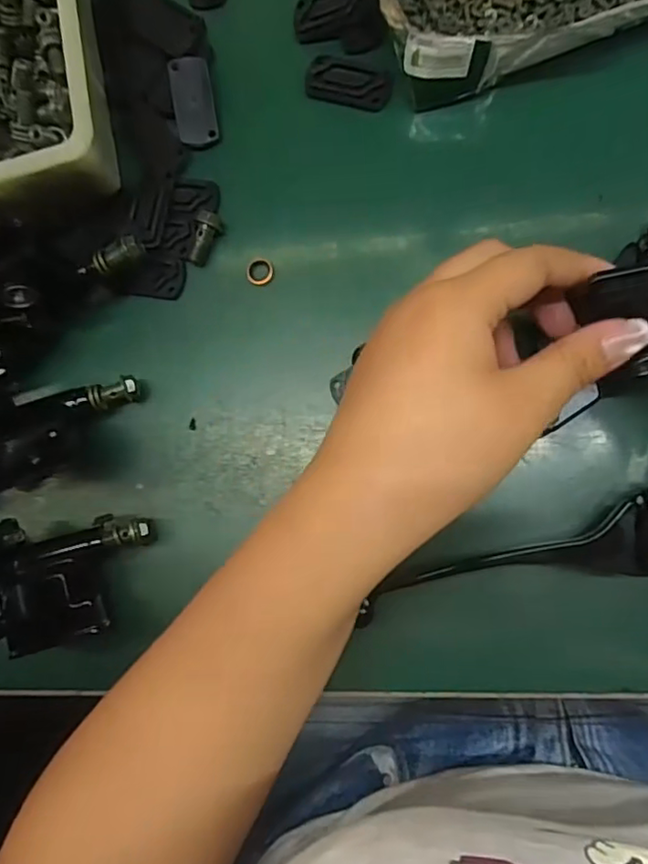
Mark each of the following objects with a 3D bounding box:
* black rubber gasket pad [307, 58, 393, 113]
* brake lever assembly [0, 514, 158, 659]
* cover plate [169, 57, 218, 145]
[{"bbox_3d":[0.014,-0.196,0.337,0.046,0.006,0.022,15,89,10],"label":"black rubber gasket pad"},{"bbox_3d":[-0.208,0.084,0.325,0.218,0.057,0.063,-3,86,9],"label":"brake lever assembly"},{"bbox_3d":[-0.075,-0.192,0.350,0.023,0.004,0.047,-9,97,-13],"label":"cover plate"}]

